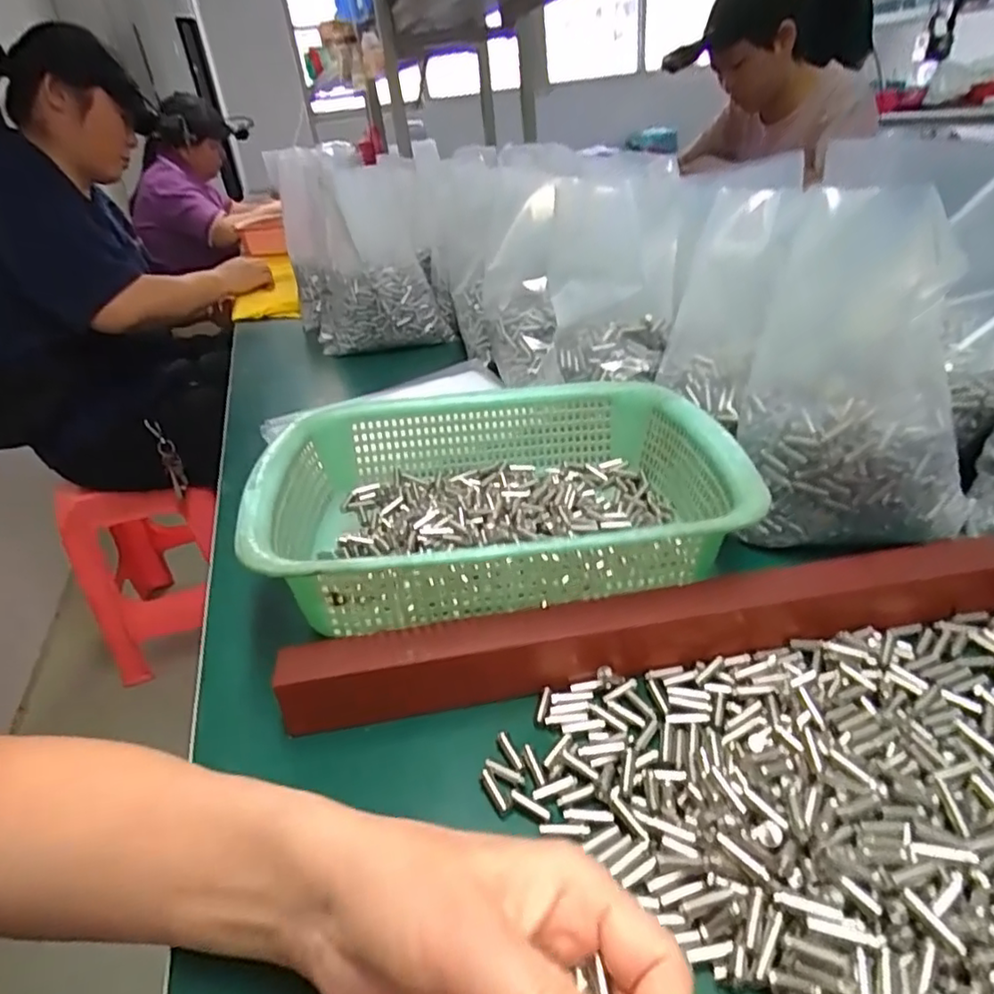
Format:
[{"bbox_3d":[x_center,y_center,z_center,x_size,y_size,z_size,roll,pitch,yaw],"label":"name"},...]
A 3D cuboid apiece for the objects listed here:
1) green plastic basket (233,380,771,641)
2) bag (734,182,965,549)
[{"bbox_3d":[-0.001,-0.002,0.419,0.286,0.080,0.226,-6,30,0],"label":"green plastic basket"},{"bbox_3d":[0.217,-0.072,0.378,0.122,0.195,0.089,6,32,21],"label":"bag"}]

